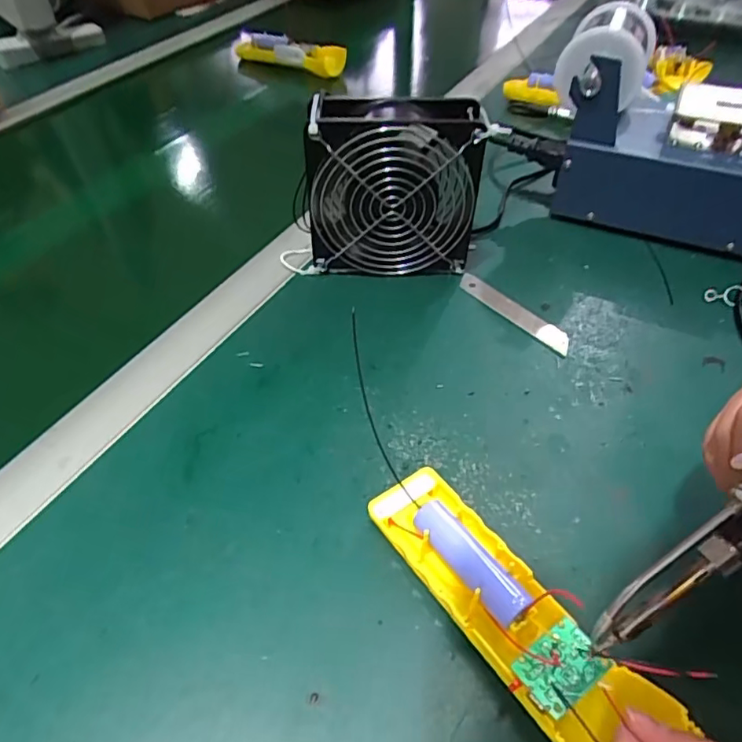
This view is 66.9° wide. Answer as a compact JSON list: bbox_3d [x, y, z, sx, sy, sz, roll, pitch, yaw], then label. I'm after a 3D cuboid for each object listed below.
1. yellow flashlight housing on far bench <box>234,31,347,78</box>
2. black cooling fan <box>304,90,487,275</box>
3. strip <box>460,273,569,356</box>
[{"bbox_3d":[-0.115,-0.447,0.788,0.181,0.034,0.044,20,50,18],"label":"yellow flashlight housing on far bench"},{"bbox_3d":[0.011,-0.129,0.416,0.134,0.127,0.049,-4,47,-4],"label":"black cooling fan"},{"bbox_3d":[0.107,-0.045,0.423,0.097,0.004,0.018,38,65,24],"label":"strip"}]

